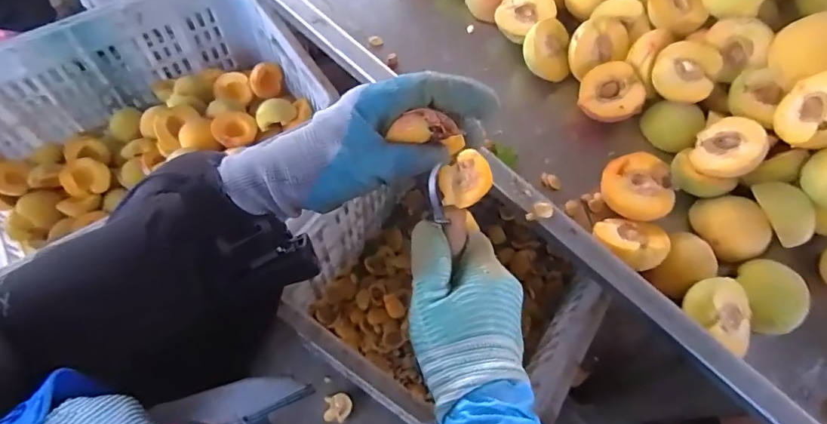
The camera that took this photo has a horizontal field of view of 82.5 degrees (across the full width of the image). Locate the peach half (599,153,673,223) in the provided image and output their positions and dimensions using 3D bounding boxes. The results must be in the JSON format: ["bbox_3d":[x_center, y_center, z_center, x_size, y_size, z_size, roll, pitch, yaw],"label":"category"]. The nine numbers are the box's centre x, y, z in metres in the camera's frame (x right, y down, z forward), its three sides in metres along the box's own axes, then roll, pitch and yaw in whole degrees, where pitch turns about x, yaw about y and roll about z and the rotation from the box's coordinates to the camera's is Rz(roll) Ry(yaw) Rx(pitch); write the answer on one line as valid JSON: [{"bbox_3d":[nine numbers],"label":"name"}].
[{"bbox_3d":[0.193,-0.019,0.410,0.058,0.035,0.058,1,64,-2],"label":"peach half"}]

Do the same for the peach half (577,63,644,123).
[{"bbox_3d":[0.192,-0.112,0.455,0.056,0.029,0.054,-3,83,21],"label":"peach half"}]

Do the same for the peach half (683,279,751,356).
[{"bbox_3d":[0.229,0.080,0.360,0.049,0.033,0.058,-39,106,-25],"label":"peach half"}]

